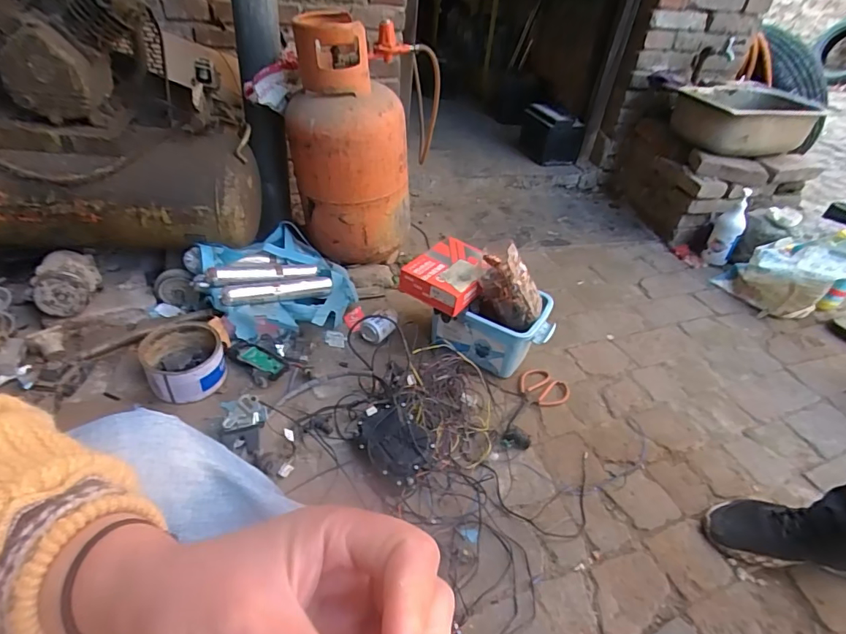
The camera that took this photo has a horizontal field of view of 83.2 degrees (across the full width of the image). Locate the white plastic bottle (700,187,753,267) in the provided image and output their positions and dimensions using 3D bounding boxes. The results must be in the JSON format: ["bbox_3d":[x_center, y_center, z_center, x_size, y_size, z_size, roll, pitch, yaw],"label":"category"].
[{"bbox_3d":[1.010,-0.295,1.573,0.085,0.254,0.056,26,21,24],"label":"white plastic bottle"}]

